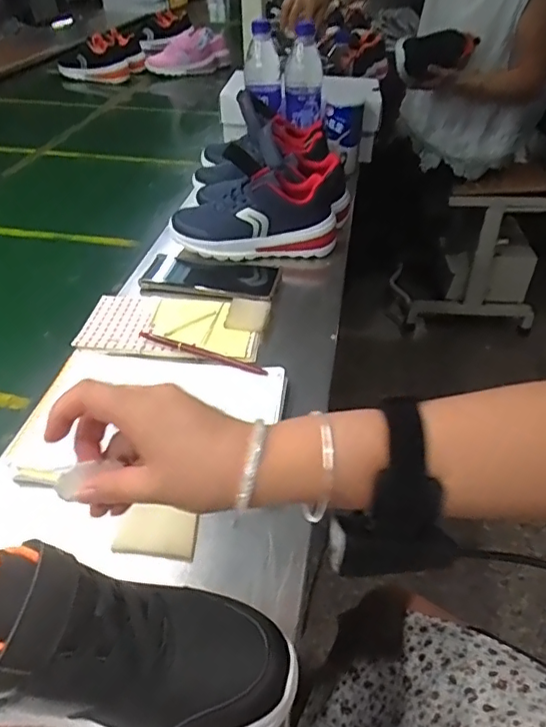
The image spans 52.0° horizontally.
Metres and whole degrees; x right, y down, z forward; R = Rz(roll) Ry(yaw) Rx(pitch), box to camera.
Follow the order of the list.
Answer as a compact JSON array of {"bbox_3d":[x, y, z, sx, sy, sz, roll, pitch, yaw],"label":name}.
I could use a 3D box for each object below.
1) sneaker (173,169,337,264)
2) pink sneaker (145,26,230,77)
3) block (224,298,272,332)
[{"bbox_3d":[-0.023,-0.192,0.733,0.217,0.089,0.079,5,40,2],"label":"sneaker"},{"bbox_3d":[-0.243,-0.890,1.599,0.232,0.105,0.113,-3,40,-7],"label":"pink sneaker"},{"bbox_3d":[-0.027,-0.055,0.612,0.044,0.010,0.055,6,40,4],"label":"block"}]

